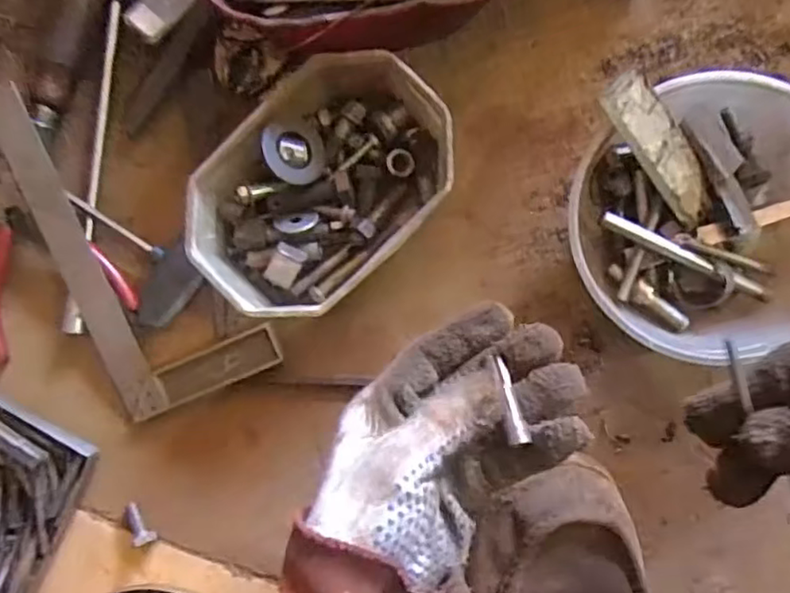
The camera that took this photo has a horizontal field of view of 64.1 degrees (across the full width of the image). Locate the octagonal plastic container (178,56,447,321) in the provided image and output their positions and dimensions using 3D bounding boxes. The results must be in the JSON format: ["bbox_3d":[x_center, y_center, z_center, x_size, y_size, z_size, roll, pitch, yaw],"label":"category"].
[{"bbox_3d":[-0.048,-0.073,0.426,0.184,0.056,0.128,-44,87,6],"label":"octagonal plastic container"}]

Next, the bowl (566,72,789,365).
[{"bbox_3d":[0.194,-0.046,0.400,0.161,0.068,0.156,0,92,6],"label":"bowl"}]

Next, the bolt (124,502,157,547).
[{"bbox_3d":[-0.186,0.164,0.451,0.014,0.015,0.031,-32,87,5],"label":"bolt"}]

